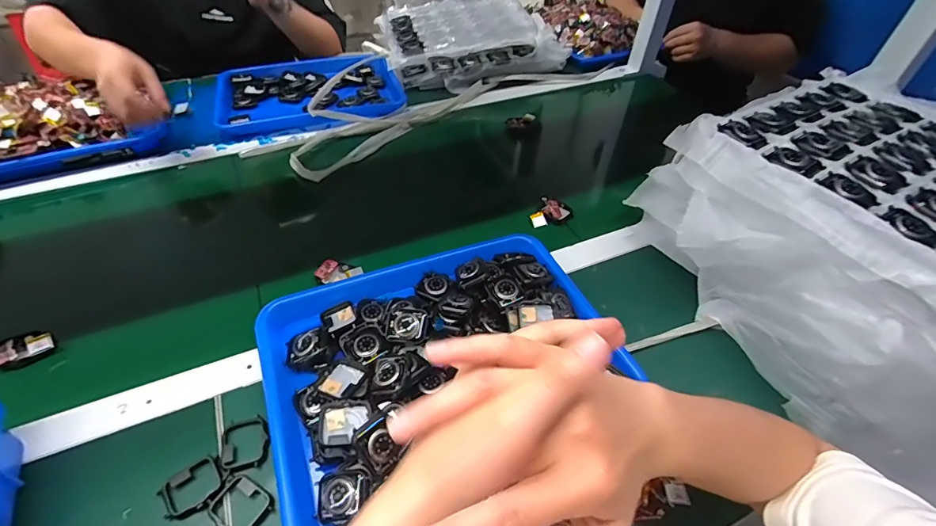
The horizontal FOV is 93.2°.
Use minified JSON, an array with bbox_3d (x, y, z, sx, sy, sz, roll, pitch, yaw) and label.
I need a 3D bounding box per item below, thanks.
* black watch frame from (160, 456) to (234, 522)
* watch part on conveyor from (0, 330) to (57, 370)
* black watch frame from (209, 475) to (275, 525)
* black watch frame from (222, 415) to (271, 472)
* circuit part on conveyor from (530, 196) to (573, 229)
[{"bbox_3d":[-0.226,0.183,0.365,0.047,0.004,0.039,-31,54,-28],"label":"black watch frame"},{"bbox_3d":[-0.450,0.085,0.450,0.051,0.016,0.031,-28,53,-26],"label":"watch part on conveyor"},{"bbox_3d":[-0.183,0.197,0.357,0.046,0.004,0.037,24,49,19],"label":"black watch frame"},{"bbox_3d":[-0.196,0.158,0.390,0.041,0.004,0.044,-8,47,-10],"label":"black watch frame"},{"bbox_3d":[0.113,-0.072,0.612,0.057,0.021,0.041,-13,48,-15],"label":"circuit part on conveyor"}]

